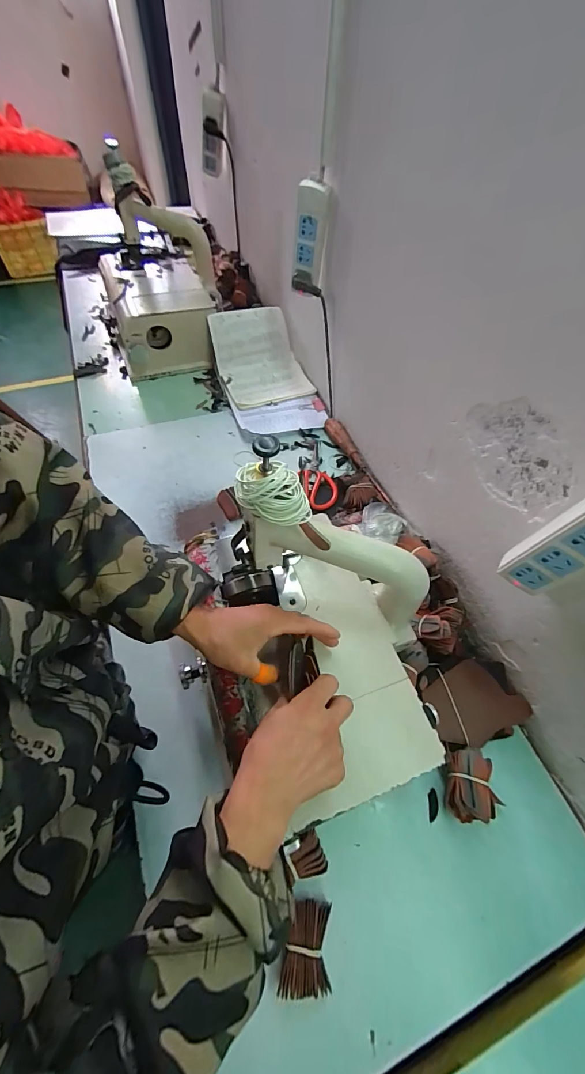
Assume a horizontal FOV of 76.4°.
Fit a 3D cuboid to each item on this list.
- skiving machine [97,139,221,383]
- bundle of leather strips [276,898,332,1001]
[{"bbox_3d":[-0.328,-0.631,0.906,0.273,0.301,0.325,-13,59,-10],"label":"skiving machine"},{"bbox_3d":[0.015,0.445,0.402,0.048,0.029,0.074,7,58,2],"label":"bundle of leather strips"}]

